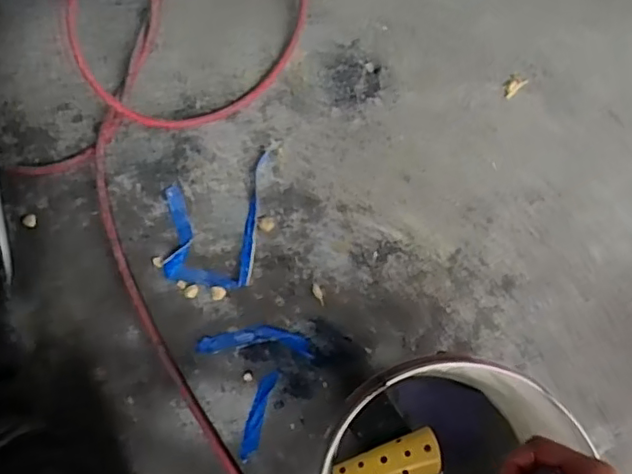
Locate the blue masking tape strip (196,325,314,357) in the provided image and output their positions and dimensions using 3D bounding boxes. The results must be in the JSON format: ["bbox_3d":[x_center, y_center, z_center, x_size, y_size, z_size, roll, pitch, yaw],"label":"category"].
[{"bbox_3d":[-0.104,0.174,1.007,0.189,0.012,0.047,2,77,2],"label":"blue masking tape strip"}]

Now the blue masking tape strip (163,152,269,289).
[{"bbox_3d":[-0.188,-0.036,1.061,0.169,0.012,0.244,5,77,3],"label":"blue masking tape strip"}]

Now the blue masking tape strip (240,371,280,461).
[{"bbox_3d":[-0.094,0.293,0.983,0.028,0.004,0.146,15,82,7],"label":"blue masking tape strip"}]

